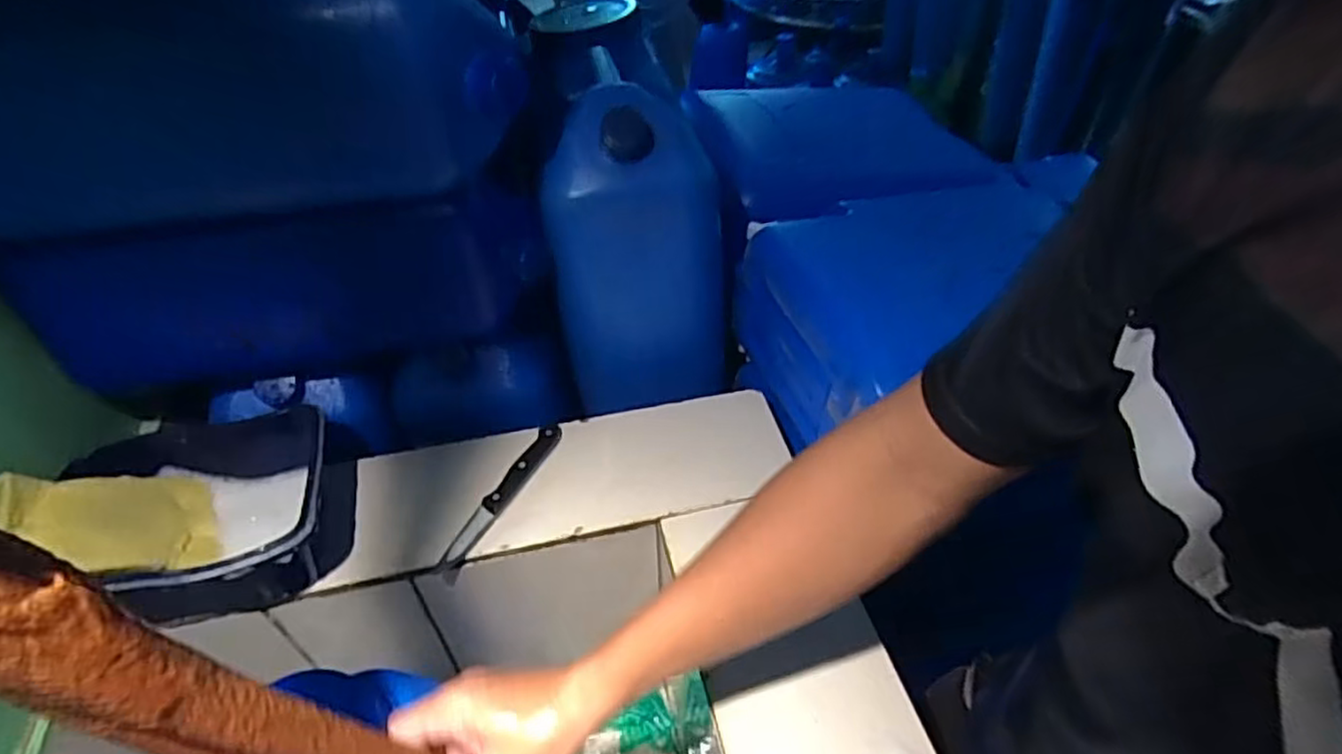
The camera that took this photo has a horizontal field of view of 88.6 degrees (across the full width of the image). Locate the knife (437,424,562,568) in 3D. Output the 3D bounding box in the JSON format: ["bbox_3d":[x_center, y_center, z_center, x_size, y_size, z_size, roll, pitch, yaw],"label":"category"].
[{"bbox_3d":[-0.151,0.103,0.630,0.023,0.013,0.165,21,49,21],"label":"knife"}]

